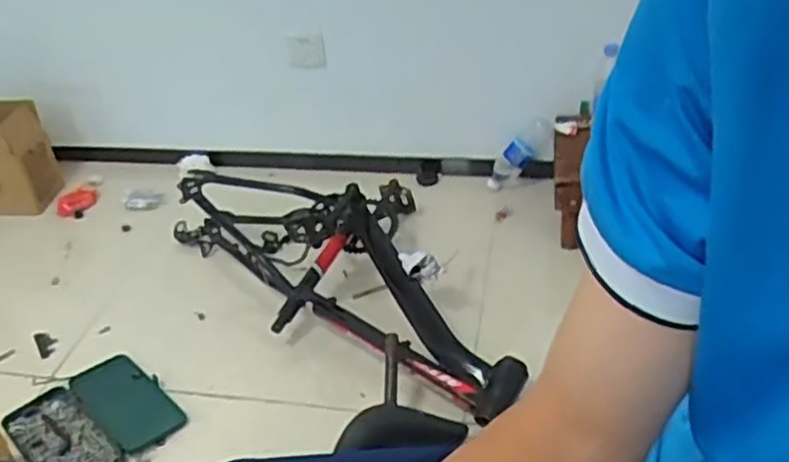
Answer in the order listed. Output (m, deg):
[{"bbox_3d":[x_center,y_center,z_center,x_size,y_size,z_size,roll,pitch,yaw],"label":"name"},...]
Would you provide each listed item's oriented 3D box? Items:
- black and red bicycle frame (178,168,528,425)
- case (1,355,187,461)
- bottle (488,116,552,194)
[{"bbox_3d":[-0.094,0.074,1.432,0.506,0.219,0.785,-19,37,-18],"label":"black and red bicycle frame"},{"bbox_3d":[-0.526,0.331,1.286,0.241,0.039,0.237,23,44,35],"label":"case"},{"bbox_3d":[0.303,-0.192,1.805,0.214,0.074,0.058,-49,40,12],"label":"bottle"}]

